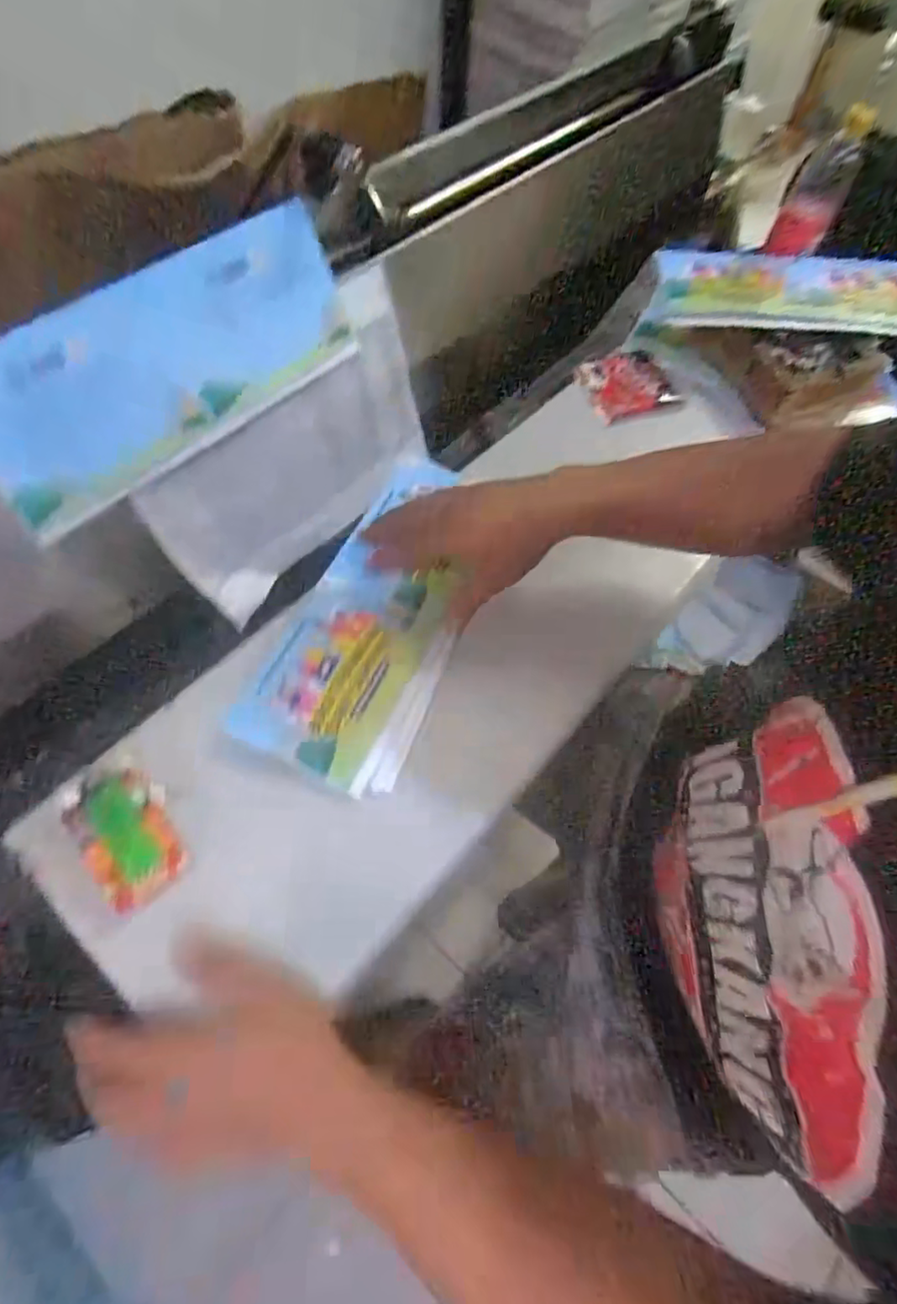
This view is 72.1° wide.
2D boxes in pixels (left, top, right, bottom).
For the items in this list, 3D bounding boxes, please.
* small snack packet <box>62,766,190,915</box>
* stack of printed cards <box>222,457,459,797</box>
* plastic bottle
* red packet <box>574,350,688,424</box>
[{"bbox_3d":[-0.222,0.122,0.423,0.058,0.008,0.097,-31,67,-18],"label":"small snack packet"},{"bbox_3d":[-0.050,-0.043,0.526,0.130,0.029,0.314,21,62,8],"label":"stack of printed cards"},{"bbox_3d":[0.393,-0.489,0.654,0.057,0.141,0.050,24,63,10],"label":"plastic bottle"},{"bbox_3d":[0.192,-0.300,0.679,0.091,0.019,0.091,-18,64,-12],"label":"red packet"}]

